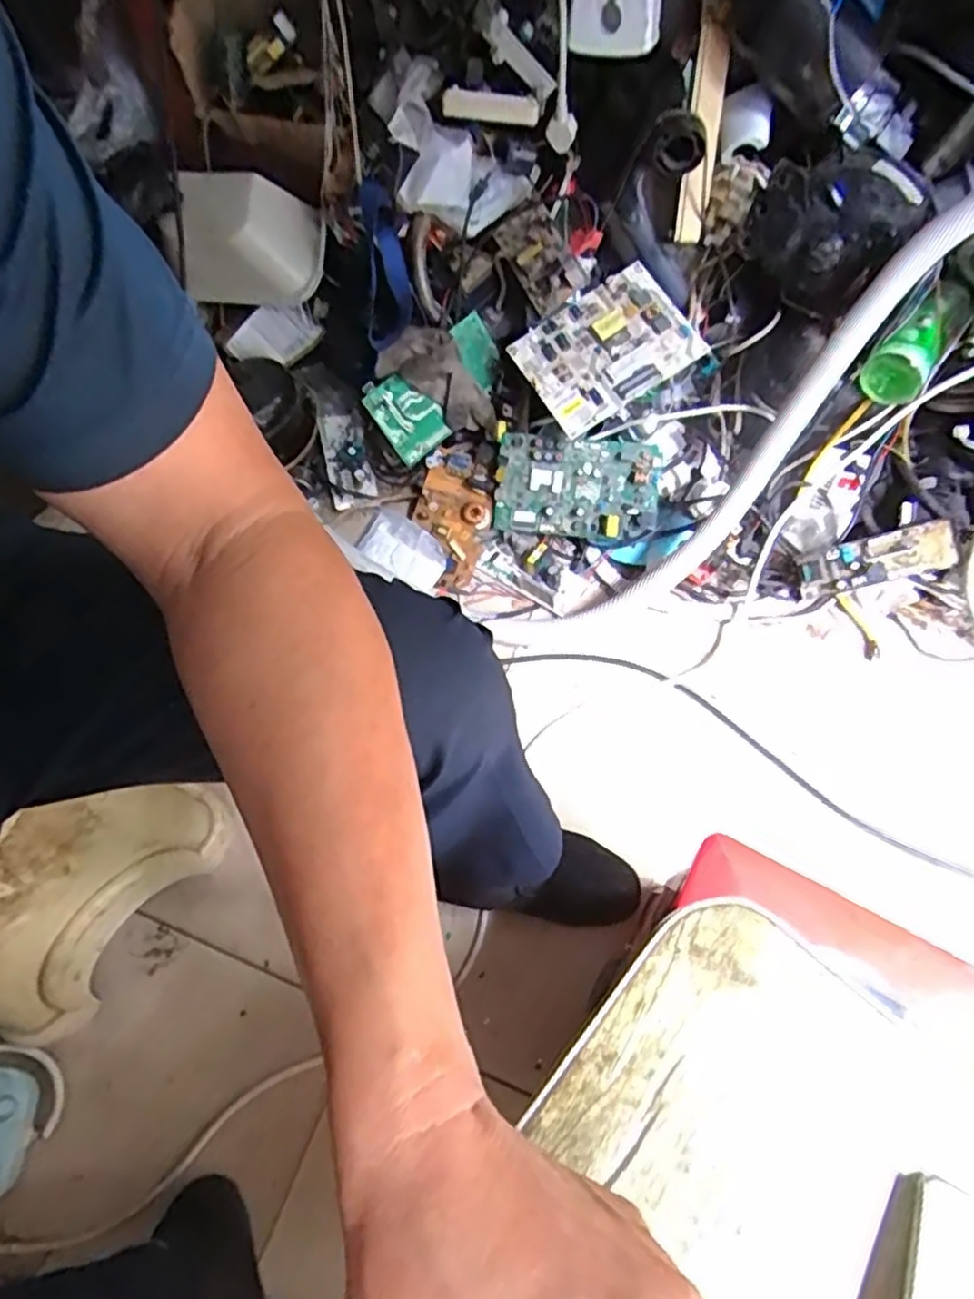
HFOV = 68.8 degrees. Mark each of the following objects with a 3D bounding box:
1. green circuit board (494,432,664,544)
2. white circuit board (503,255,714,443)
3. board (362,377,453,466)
[{"bbox_3d":[0.118,-0.210,0.938,0.211,0.018,0.126,7,109,5],"label":"green circuit board"},{"bbox_3d":[0.145,-0.368,0.867,0.194,0.023,0.151,-33,77,2],"label":"white circuit board"},{"bbox_3d":[-0.107,-0.309,0.940,0.076,0.112,0.016,-35,31,4],"label":"board"}]

